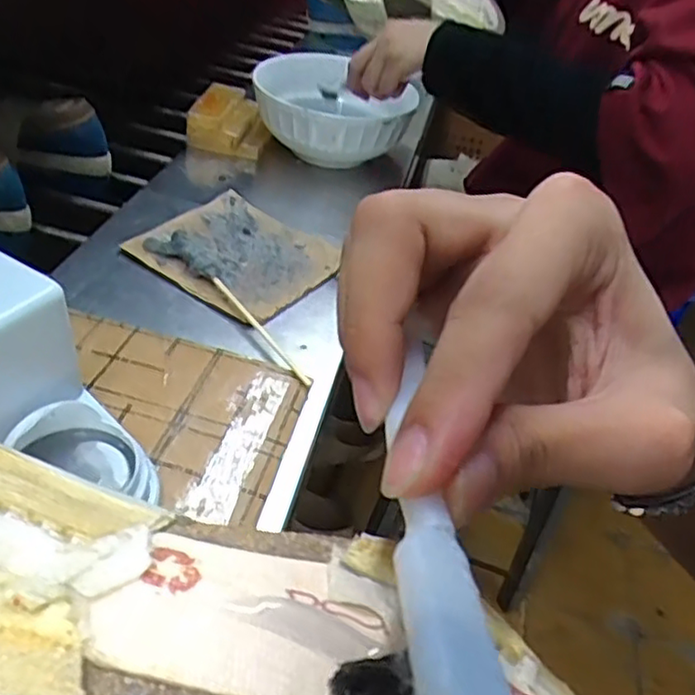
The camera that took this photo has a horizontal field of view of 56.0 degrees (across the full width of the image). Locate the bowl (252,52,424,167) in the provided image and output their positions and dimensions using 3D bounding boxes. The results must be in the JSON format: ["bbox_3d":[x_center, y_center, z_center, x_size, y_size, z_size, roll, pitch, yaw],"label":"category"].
[{"bbox_3d":[-0.022,-0.243,0.694,0.167,0.075,0.152,15,41,9],"label":"bowl"}]

